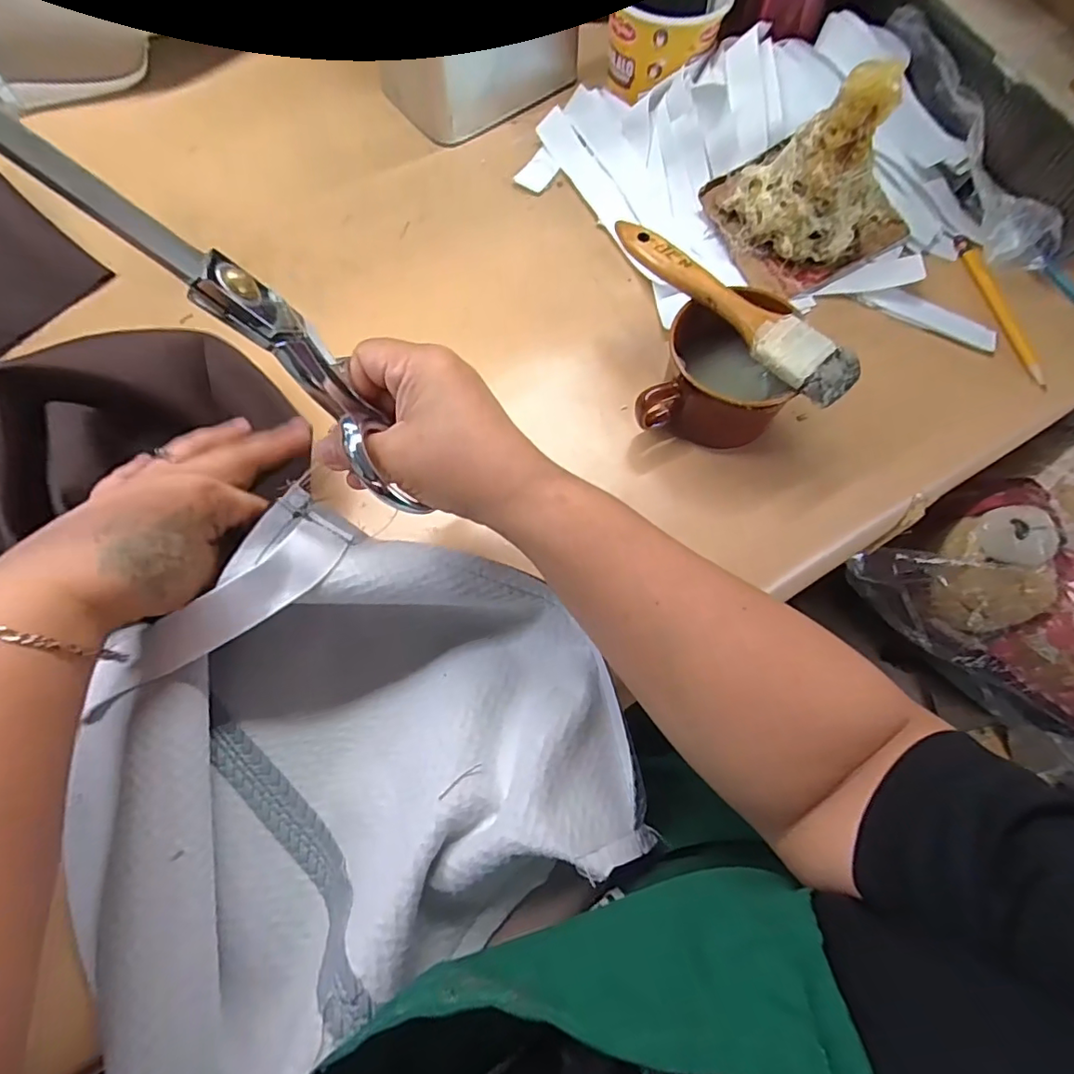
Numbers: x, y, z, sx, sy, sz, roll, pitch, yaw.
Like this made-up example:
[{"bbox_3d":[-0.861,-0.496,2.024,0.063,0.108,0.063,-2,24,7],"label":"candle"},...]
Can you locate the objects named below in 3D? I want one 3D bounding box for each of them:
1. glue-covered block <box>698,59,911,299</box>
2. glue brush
[{"bbox_3d":[0.205,-0.264,0.385,0.123,0.116,0.105,-22,72,-9],"label":"glue-covered block"},{"bbox_3d":[0.117,-0.142,0.330,0.034,0.011,0.168,-39,75,-14],"label":"glue brush"}]

